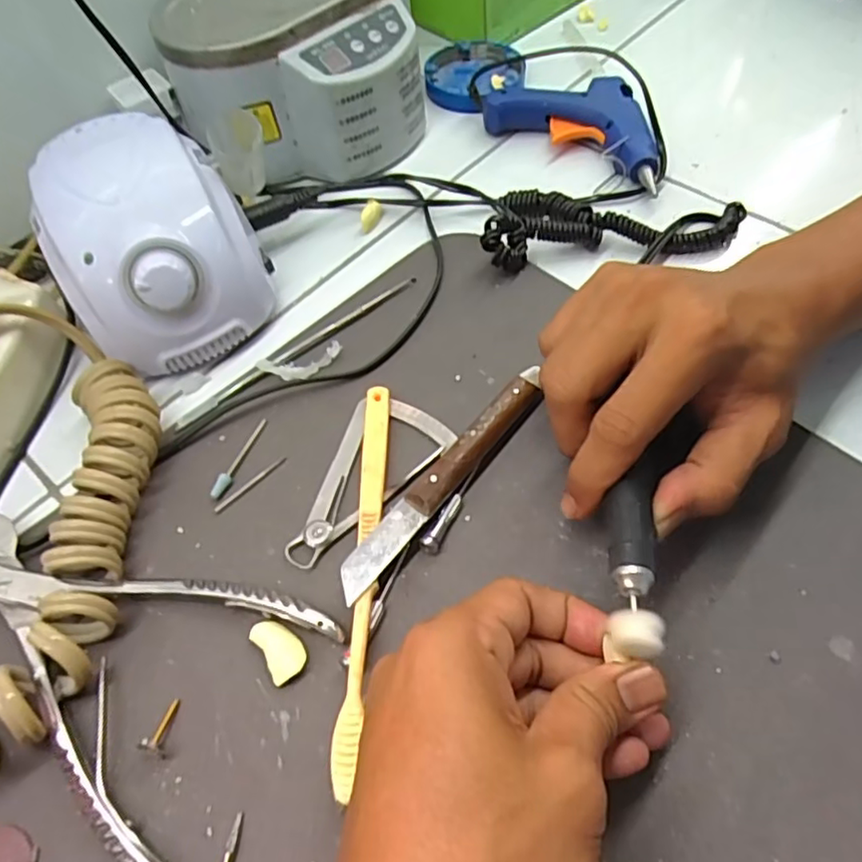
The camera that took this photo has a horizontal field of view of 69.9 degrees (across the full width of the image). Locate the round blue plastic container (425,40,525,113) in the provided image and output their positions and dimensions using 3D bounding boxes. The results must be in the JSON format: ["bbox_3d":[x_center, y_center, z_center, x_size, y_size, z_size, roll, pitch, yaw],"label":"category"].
[{"bbox_3d":[0.035,-0.283,0.485,0.079,0.019,0.077,-2,58,3],"label":"round blue plastic container"}]

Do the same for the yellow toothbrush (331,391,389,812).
[{"bbox_3d":[-0.029,0.054,0.273,0.012,0.017,0.183,-1,58,4],"label":"yellow toothbrush"}]

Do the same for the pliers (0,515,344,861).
[{"bbox_3d":[-0.140,0.084,0.260,0.181,0.024,0.107,26,63,19],"label":"pliers"}]

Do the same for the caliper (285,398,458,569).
[{"bbox_3d":[-0.027,0.026,0.300,0.054,0.004,0.097,15,60,13],"label":"caliper"}]

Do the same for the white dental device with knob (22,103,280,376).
[{"bbox_3d":[-0.158,-0.108,0.353,0.102,0.074,0.136,-24,59,-10],"label":"white dental device with knob"}]

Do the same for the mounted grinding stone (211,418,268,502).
[{"bbox_3d":[-0.098,0.013,0.314,0.007,0.006,0.049,15,60,13],"label":"mounted grinding stone"}]

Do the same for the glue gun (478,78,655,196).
[{"bbox_3d":[0.093,-0.204,0.426,0.103,0.028,0.101,-5,58,1],"label":"glue gun"}]

